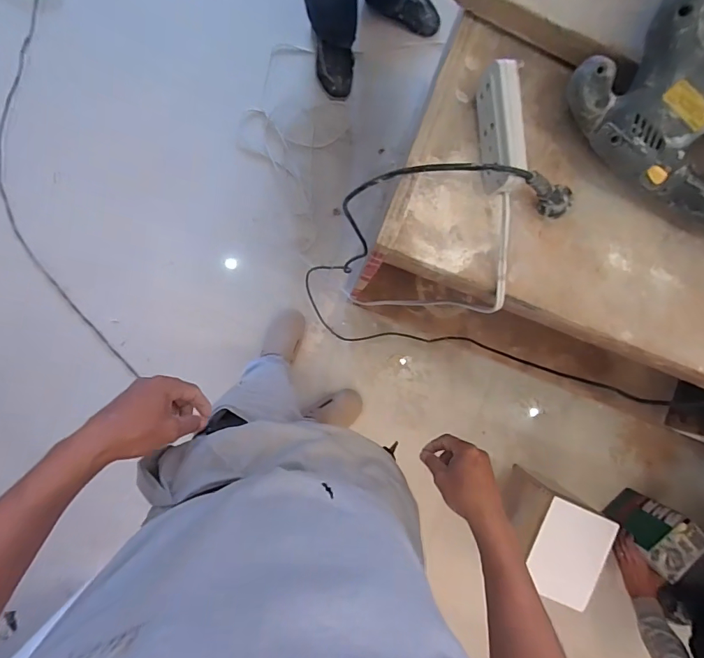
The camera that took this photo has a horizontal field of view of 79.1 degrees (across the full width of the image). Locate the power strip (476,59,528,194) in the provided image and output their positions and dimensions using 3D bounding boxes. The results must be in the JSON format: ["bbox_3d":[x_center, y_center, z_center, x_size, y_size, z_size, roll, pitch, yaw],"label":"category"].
[{"bbox_3d":[0.145,-0.193,0.416,0.025,0.052,0.113,-8,90,-3],"label":"power strip"}]

